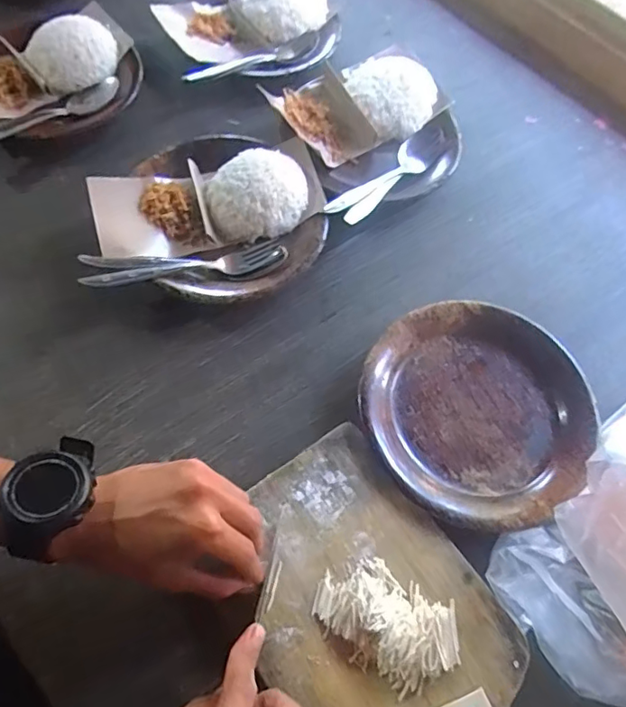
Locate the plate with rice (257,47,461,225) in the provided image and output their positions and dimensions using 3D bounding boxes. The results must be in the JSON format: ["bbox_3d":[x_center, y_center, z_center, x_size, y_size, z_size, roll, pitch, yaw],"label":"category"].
[{"bbox_3d":[0.062,-0.236,0.575,0.196,0.042,0.181,2,64,-3],"label":"plate with rice"}]

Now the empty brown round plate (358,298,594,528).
[{"bbox_3d":[0.134,0.048,0.451,0.180,0.030,0.182,2,64,-3],"label":"empty brown round plate"}]

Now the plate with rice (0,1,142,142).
[{"bbox_3d":[-0.293,-0.300,0.585,0.204,0.042,0.169,-30,69,-17],"label":"plate with rice"}]

